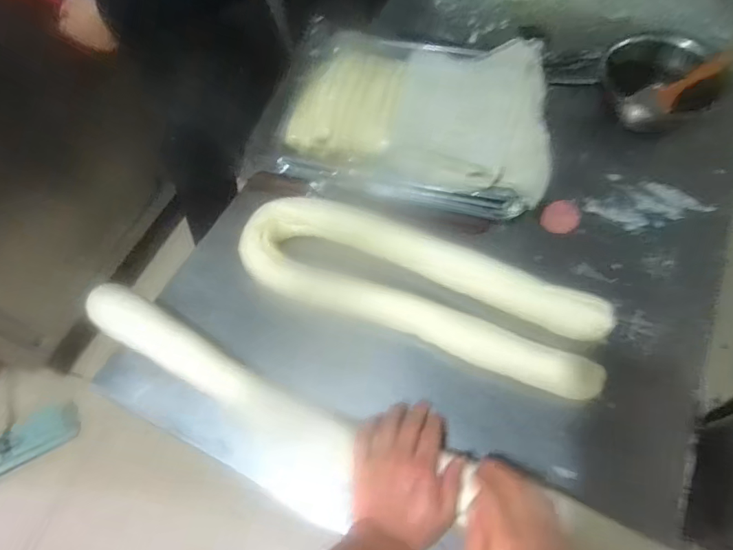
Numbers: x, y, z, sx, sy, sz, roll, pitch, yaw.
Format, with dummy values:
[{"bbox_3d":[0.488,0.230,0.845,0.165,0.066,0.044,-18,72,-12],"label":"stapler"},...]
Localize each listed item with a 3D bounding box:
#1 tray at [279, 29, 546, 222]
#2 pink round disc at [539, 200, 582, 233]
[{"bbox_3d":[0.072,-0.250,0.711,0.395,0.096,0.285,9,63,8],"label":"tray"},{"bbox_3d":[0.290,-0.088,0.704,0.053,0.014,0.055,-1,62,2],"label":"pink round disc"}]

